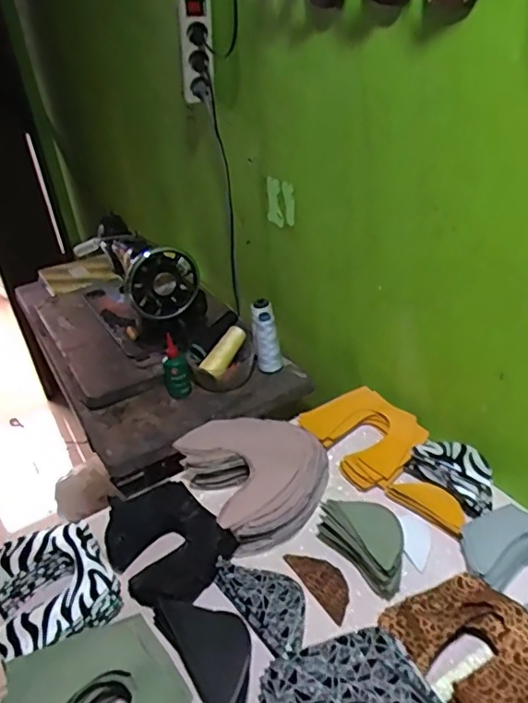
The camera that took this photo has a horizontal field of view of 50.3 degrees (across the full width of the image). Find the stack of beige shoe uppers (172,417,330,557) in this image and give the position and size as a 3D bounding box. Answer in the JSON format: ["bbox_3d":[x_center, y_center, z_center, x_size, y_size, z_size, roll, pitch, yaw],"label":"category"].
[{"bbox_3d":[-0.001,0.162,0.778,0.180,0.067,0.181,-21,34,-23],"label":"stack of beige shoe uppers"}]

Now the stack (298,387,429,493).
[{"bbox_3d":[0.150,0.122,0.840,0.132,0.038,0.173,-22,34,-23],"label":"stack"}]

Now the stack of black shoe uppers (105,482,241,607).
[{"bbox_3d":[-0.122,0.240,0.711,0.131,0.044,0.157,-27,37,-29],"label":"stack of black shoe uppers"}]

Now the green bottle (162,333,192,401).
[{"bbox_3d":[-0.159,0.029,1.003,0.046,0.106,0.044,-13,32,-10],"label":"green bottle"}]

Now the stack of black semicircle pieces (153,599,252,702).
[{"bbox_3d":[-0.054,0.308,0.595,0.076,0.027,0.152,-24,35,-26],"label":"stack of black semicircle pieces"}]

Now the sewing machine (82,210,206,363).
[{"bbox_3d":[-0.259,-0.141,1.183,0.175,0.227,0.331,-22,34,-23],"label":"sewing machine"}]

